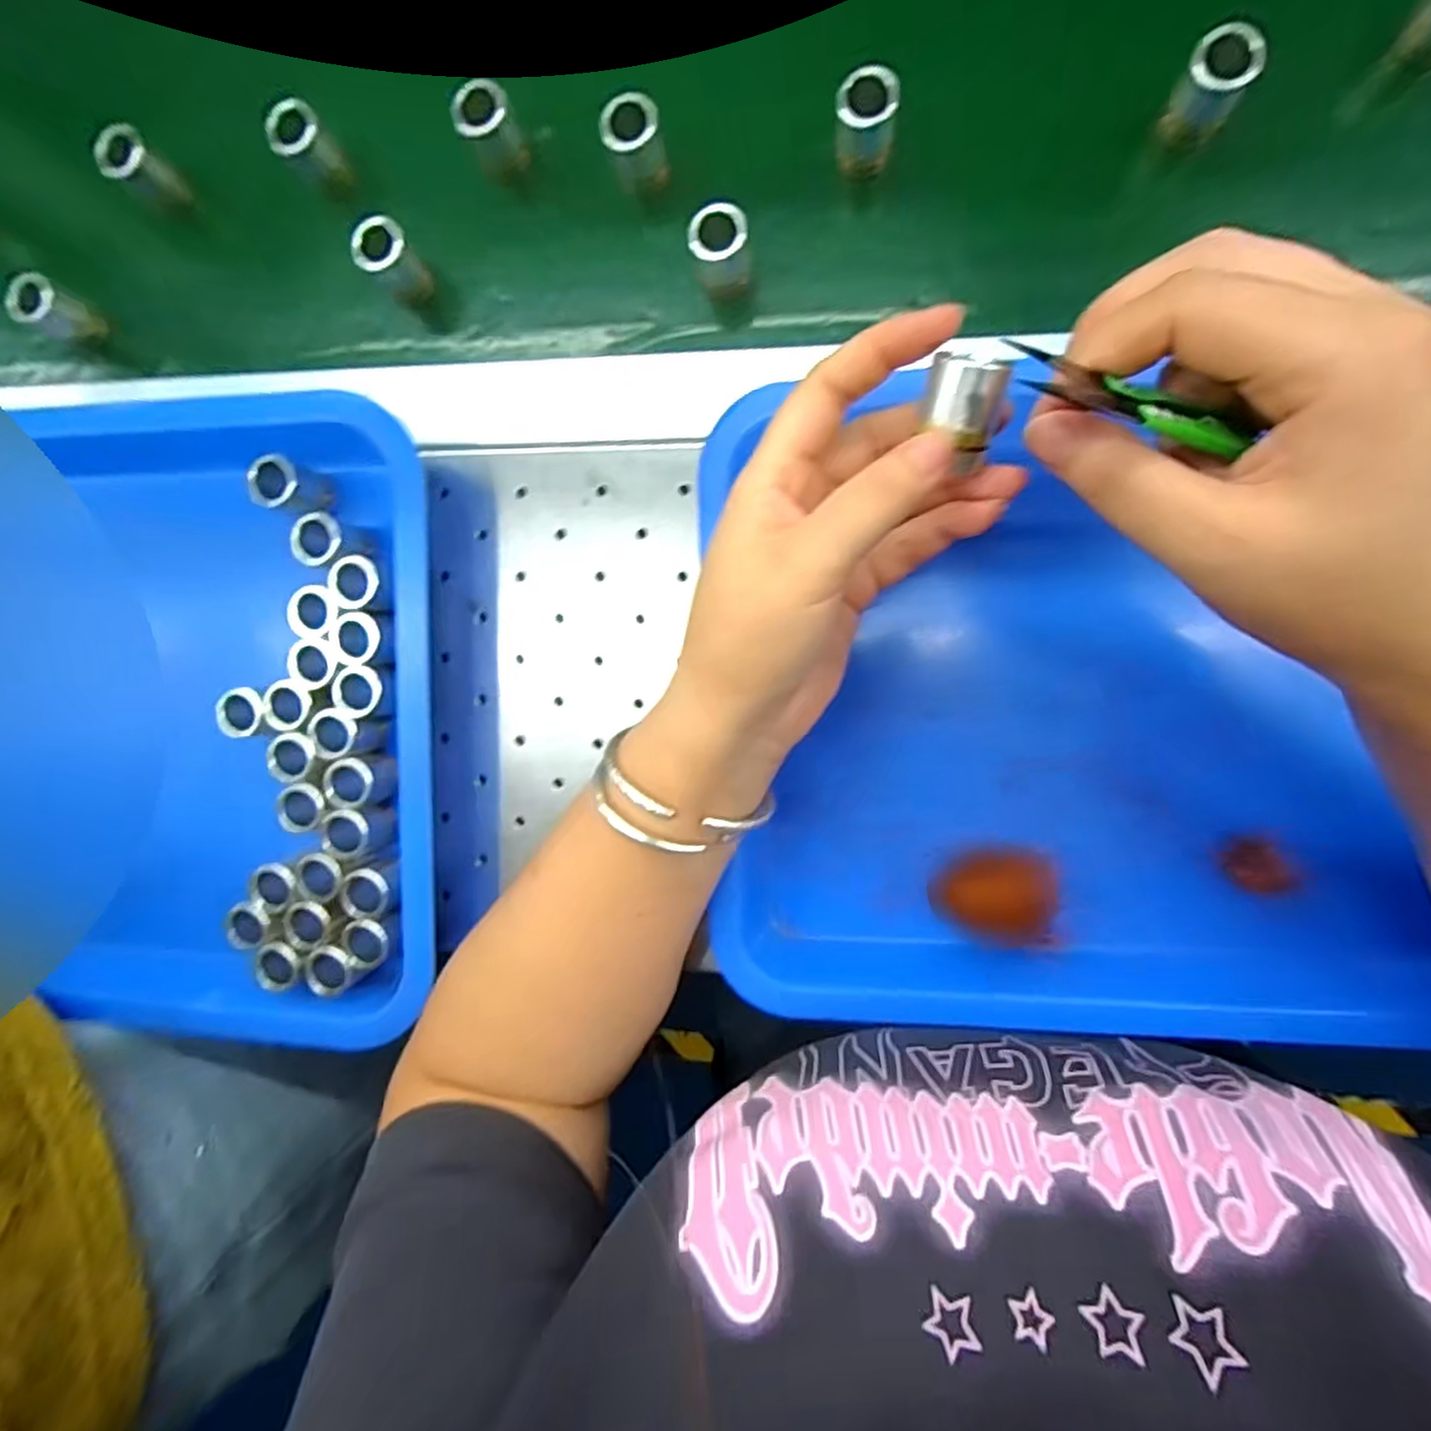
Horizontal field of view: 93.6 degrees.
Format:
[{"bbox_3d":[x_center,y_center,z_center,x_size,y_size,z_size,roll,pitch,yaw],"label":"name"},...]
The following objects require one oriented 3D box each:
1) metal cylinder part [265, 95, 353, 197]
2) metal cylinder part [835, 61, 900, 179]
[{"bbox_3d":[-0.191,-0.267,0.317,0.023,0.032,0.021,0,91,13],"label":"metal cylinder part"},{"bbox_3d":[0.063,-0.247,0.281,0.023,0.034,0.017,15,94,13],"label":"metal cylinder part"}]

